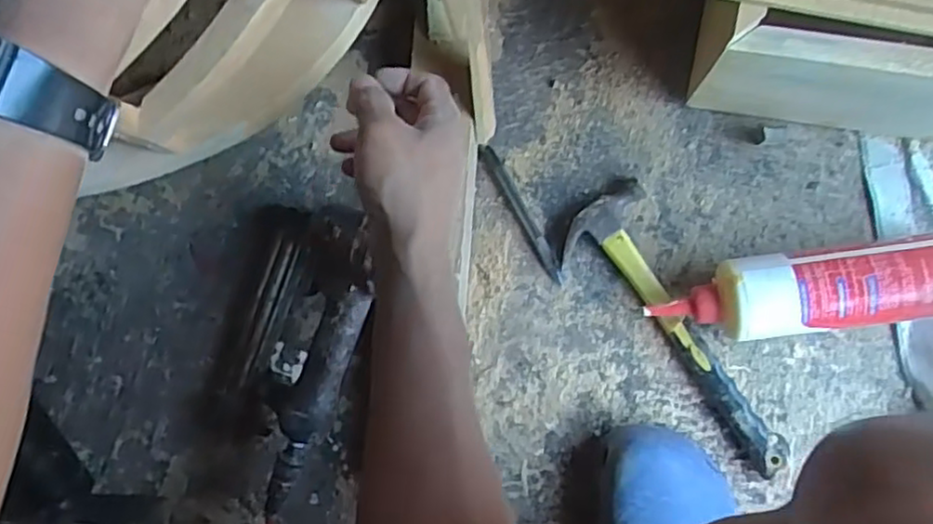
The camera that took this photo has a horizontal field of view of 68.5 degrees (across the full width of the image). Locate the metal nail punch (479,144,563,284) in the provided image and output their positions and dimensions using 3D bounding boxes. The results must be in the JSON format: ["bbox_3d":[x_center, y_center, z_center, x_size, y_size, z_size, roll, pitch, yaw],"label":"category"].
[{"bbox_3d":[0.050,-0.044,0.610,0.013,0.014,0.138,-30,83,4],"label":"metal nail punch"}]

